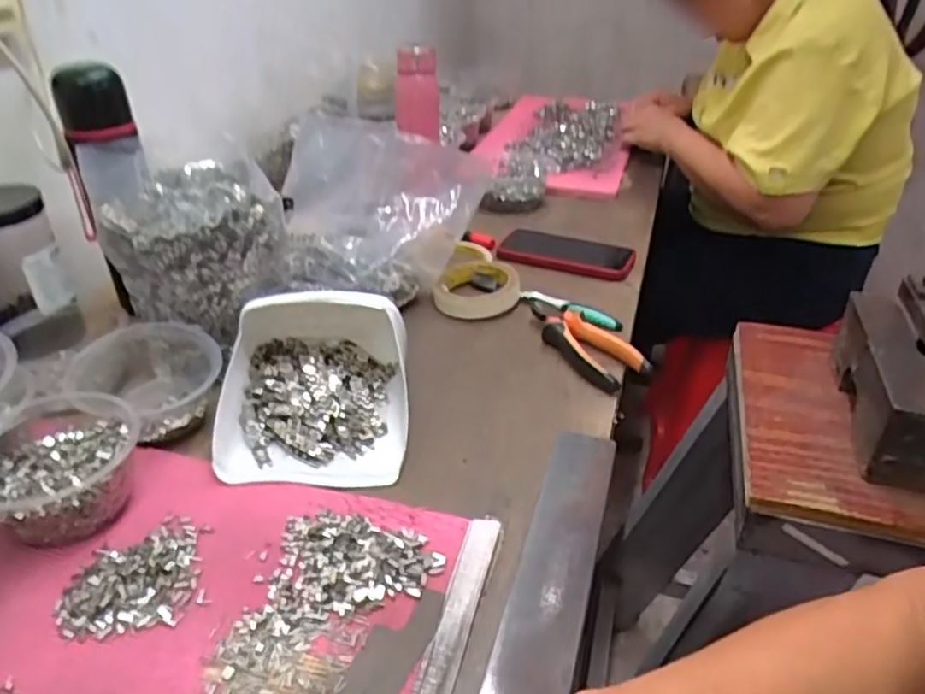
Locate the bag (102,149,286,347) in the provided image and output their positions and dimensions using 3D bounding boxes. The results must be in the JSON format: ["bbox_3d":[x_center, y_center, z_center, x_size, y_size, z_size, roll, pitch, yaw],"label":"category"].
[{"bbox_3d":[-0.243,-0.088,0.627,0.129,0.129,0.120,15,36,22],"label":"bag"}]

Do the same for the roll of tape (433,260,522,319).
[{"bbox_3d":[0.017,-0.070,0.775,0.094,0.022,0.094,0,33,0],"label":"roll of tape"}]

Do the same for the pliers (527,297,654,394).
[{"bbox_3d":[0.114,-0.012,0.689,0.059,0.021,0.162,-19,37,-27],"label":"pliers"}]

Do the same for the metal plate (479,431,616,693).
[{"bbox_3d":[0.068,0.141,0.471,0.049,0.008,0.238,9,35,15],"label":"metal plate"}]

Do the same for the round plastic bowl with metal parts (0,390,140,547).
[{"bbox_3d":[-0.295,0.084,0.485,0.120,0.056,0.110,0,33,0],"label":"round plastic bowl with metal parts"}]

